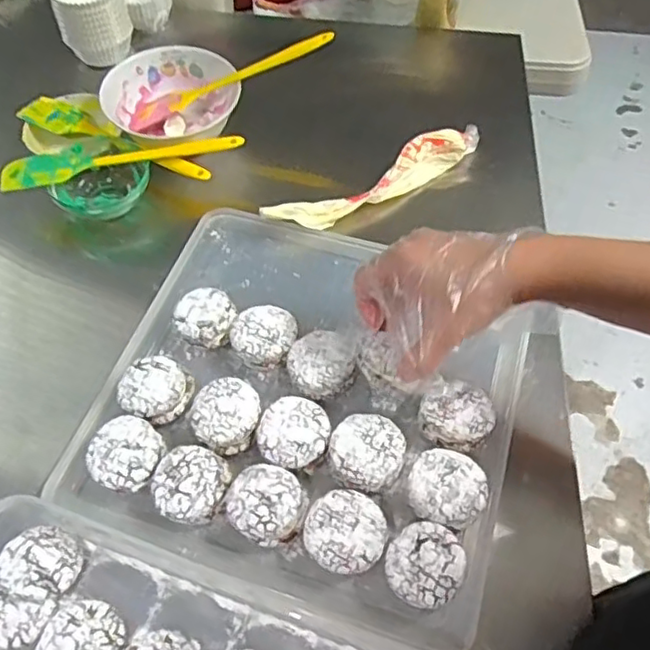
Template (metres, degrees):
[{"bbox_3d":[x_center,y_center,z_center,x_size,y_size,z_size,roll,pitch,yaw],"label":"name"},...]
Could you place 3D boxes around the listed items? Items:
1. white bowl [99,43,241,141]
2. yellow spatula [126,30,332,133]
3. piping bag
[{"bbox_3d":[-0.146,-0.220,0.616,0.124,0.052,0.124,1,57,-1],"label":"white bowl"},{"bbox_3d":[-0.091,-0.232,0.601,0.208,0.014,0.035,-19,55,10],"label":"yellow spatula"},{"bbox_3d":[0.051,-0.135,0.578,0.223,0.030,0.031,-28,62,-19],"label":"piping bag"}]

